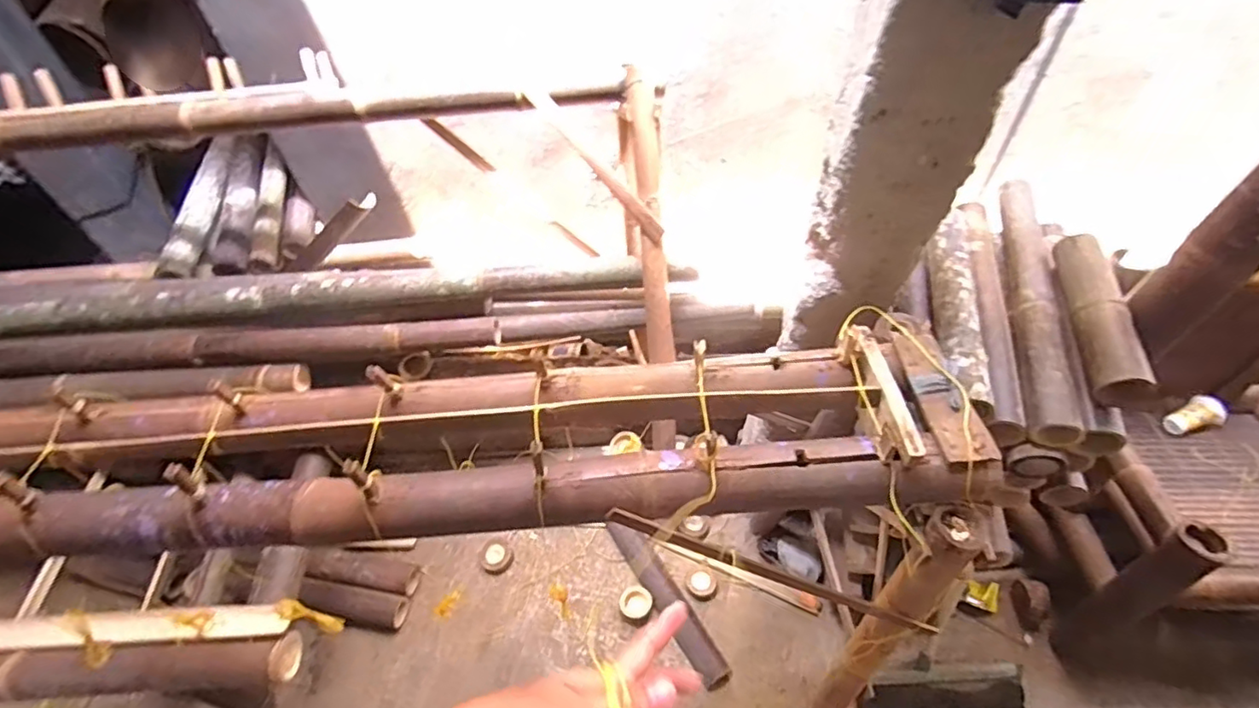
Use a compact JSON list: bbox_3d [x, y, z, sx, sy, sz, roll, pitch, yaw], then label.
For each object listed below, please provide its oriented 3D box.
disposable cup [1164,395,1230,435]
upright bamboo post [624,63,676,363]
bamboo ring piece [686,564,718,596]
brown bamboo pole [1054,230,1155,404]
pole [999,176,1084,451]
[{"bbox_3d":[1.306,0.147,1.381,0.111,0.070,0.070,-24,56,-17],"label":"disposable cup"},{"bbox_3d":[0.046,-0.264,1.234,0.060,0.598,0.054,-9,23,-6],"label":"upright bamboo post"},{"bbox_3d":[0.179,0.568,1.499,0.071,0.031,0.076,0,52,0],"label":"bamboo ring piece"},{"bbox_3d":[0.723,-0.071,0.919,0.061,0.058,0.333,11,53,9],"label":"brown bamboo pole"},{"bbox_3d":[0.680,-0.107,1.012,0.070,0.061,0.563,11,53,9],"label":"pole"}]

